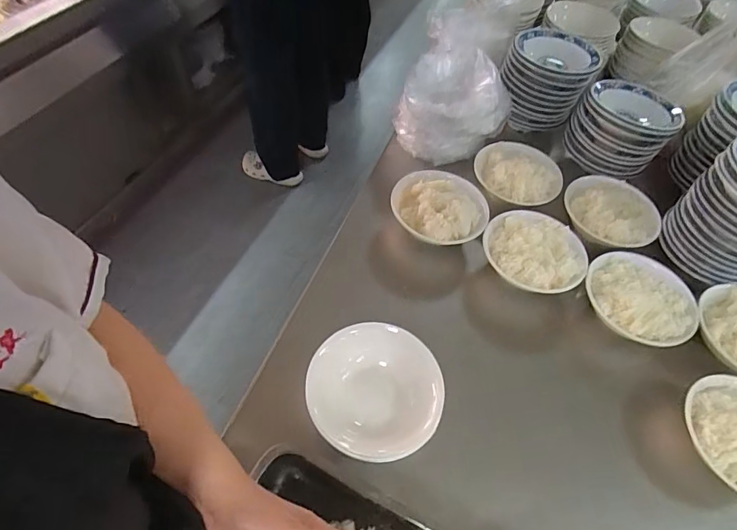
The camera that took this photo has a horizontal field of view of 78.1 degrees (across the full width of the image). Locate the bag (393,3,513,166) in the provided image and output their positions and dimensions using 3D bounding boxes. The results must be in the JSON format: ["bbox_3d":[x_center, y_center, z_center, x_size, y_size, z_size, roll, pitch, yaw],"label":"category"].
[{"bbox_3d":[0.201,-0.408,1.007,0.219,0.160,0.364,14,54,5],"label":"bag"}]

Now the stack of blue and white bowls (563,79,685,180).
[{"bbox_3d":[0.524,-0.292,0.947,0.179,0.152,0.157,28,56,15],"label":"stack of blue and white bowls"}]

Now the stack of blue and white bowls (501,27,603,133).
[{"bbox_3d":[0.389,-0.411,1.010,0.184,0.139,0.194,21,54,10],"label":"stack of blue and white bowls"}]

